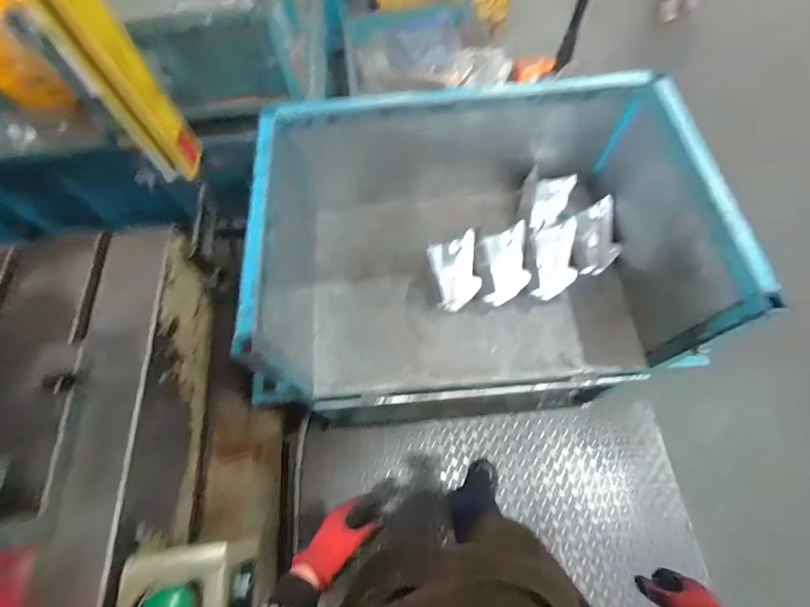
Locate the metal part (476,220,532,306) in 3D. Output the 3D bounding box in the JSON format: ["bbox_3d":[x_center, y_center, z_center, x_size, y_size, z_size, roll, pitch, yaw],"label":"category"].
[{"bbox_3d":[0.284,-0.115,1.108,0.139,0.046,0.224,3,98,1],"label":"metal part"}]

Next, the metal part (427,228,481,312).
[{"bbox_3d":[0.147,-0.089,1.112,0.139,0.043,0.201,-16,97,-10],"label":"metal part"}]

